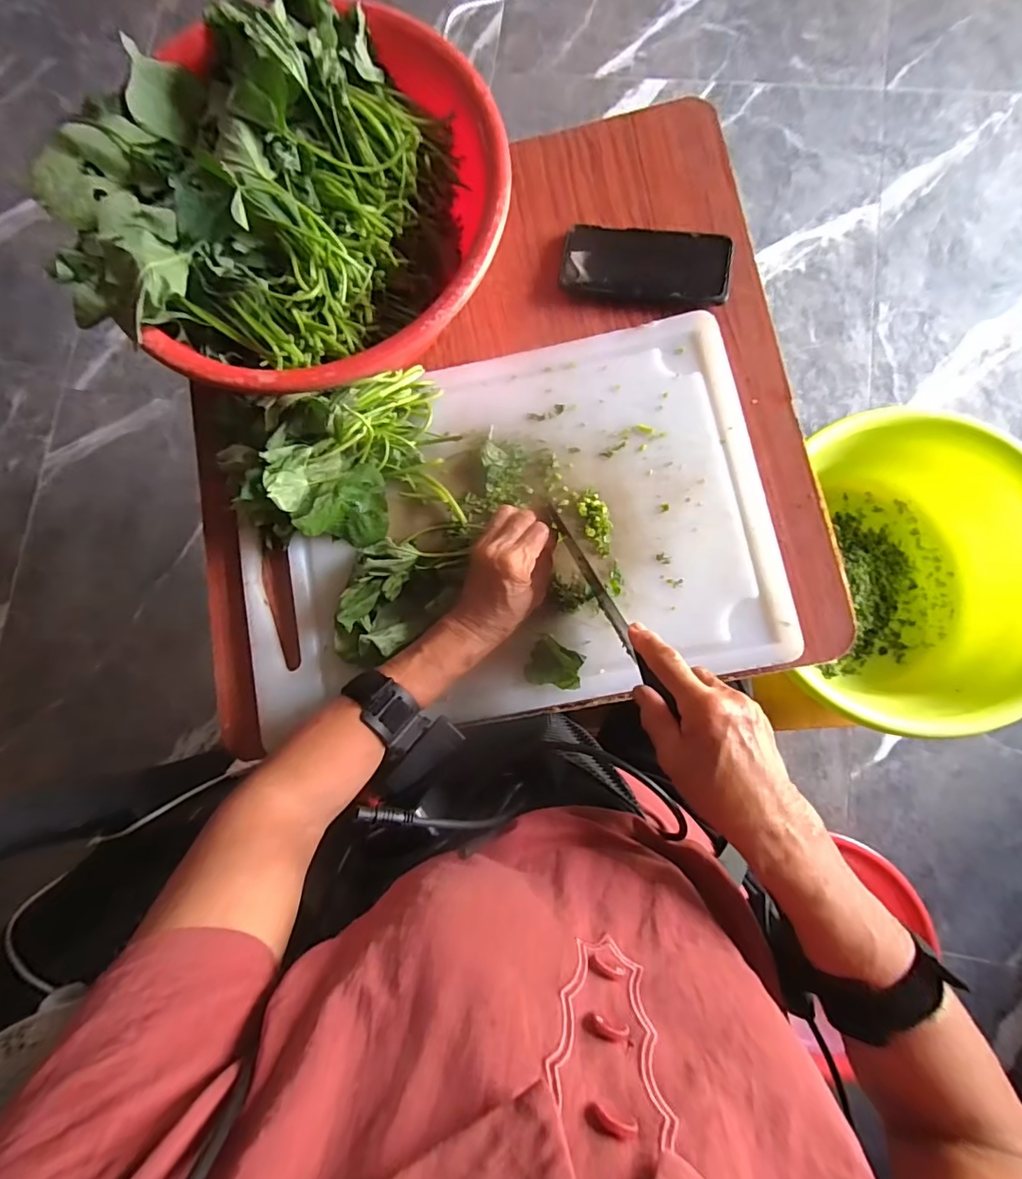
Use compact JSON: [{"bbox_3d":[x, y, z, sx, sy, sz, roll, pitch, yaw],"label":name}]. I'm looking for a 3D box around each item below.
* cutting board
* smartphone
[{"bbox_3d":[-0.010,-0.054,0.473,0.482,0.026,0.335,-13,82,-1],"label":"cutting board"},{"bbox_3d":[0.133,-0.323,0.508,0.162,0.007,0.072,12,86,10],"label":"smartphone"}]

